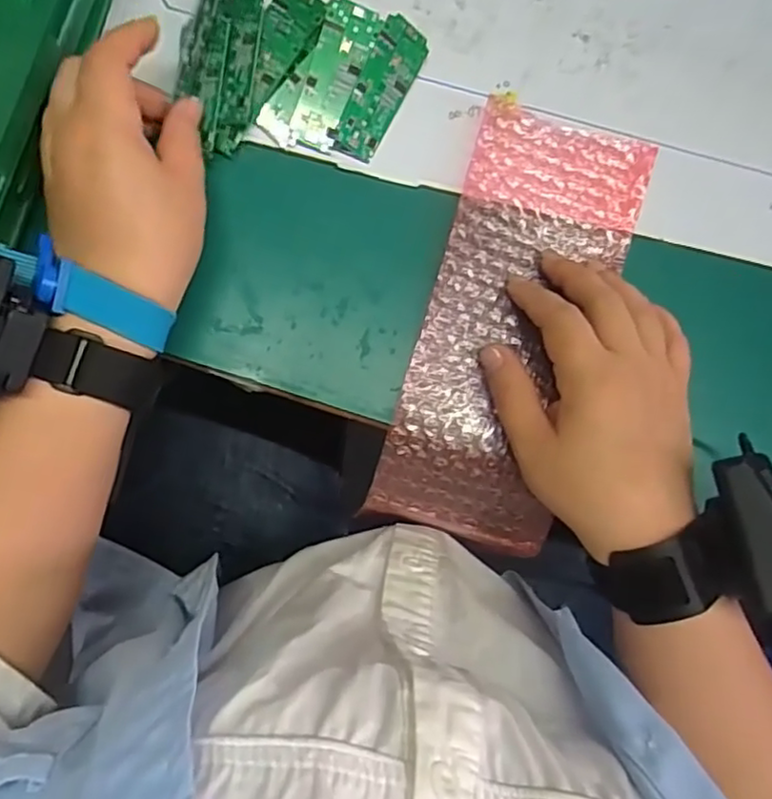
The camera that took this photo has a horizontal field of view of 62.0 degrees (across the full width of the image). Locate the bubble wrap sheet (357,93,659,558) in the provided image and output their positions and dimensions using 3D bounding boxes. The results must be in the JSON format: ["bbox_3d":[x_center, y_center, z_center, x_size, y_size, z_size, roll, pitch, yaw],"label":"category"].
[{"bbox_3d":[0.067,-0.038,0.343,0.096,0.017,0.230,19,88,-2],"label":"bubble wrap sheet"}]

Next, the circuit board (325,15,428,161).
[{"bbox_3d":[-0.003,-0.164,0.342,0.029,0.008,0.075,26,88,-31],"label":"circuit board"}]

